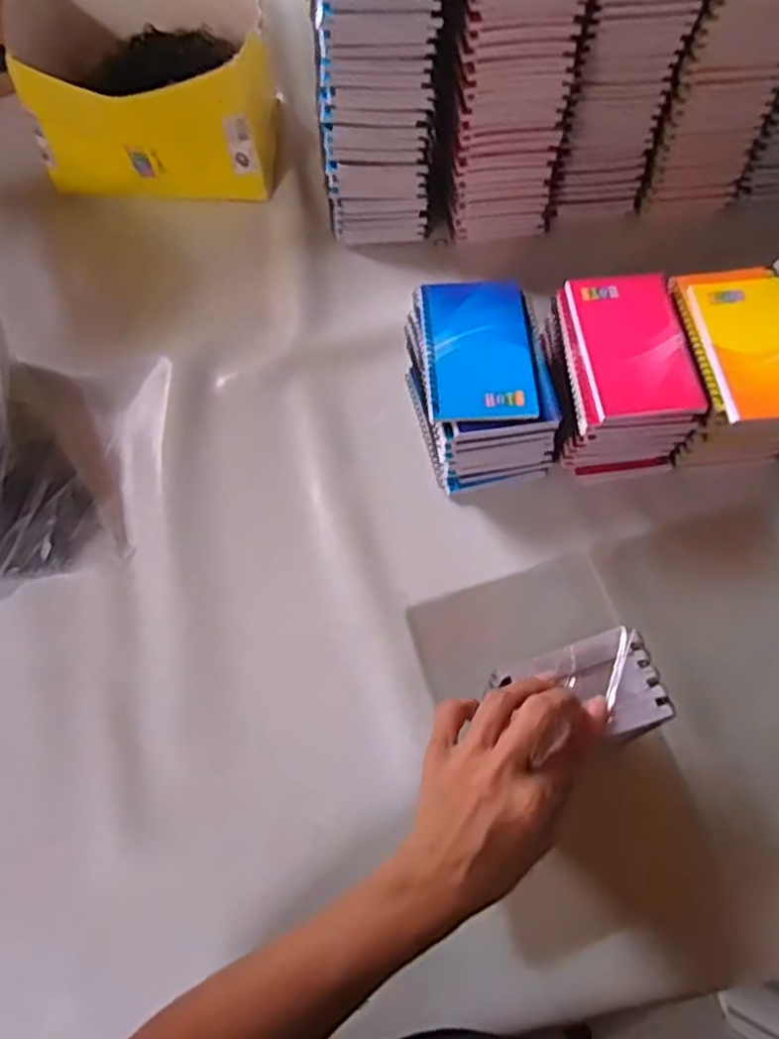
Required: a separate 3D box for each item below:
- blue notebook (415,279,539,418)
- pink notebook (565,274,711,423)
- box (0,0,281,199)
[{"bbox_3d":[0.068,-0.136,0.565,0.084,0.008,0.131,-2,67,-2],"label":"blue notebook"},{"bbox_3d":[0.193,-0.139,0.563,0.084,0.008,0.135,-4,67,-3],"label":"pink notebook"},{"bbox_3d":[-0.231,-0.426,0.696,0.223,0.138,0.186,-3,66,-2],"label":"box"}]

